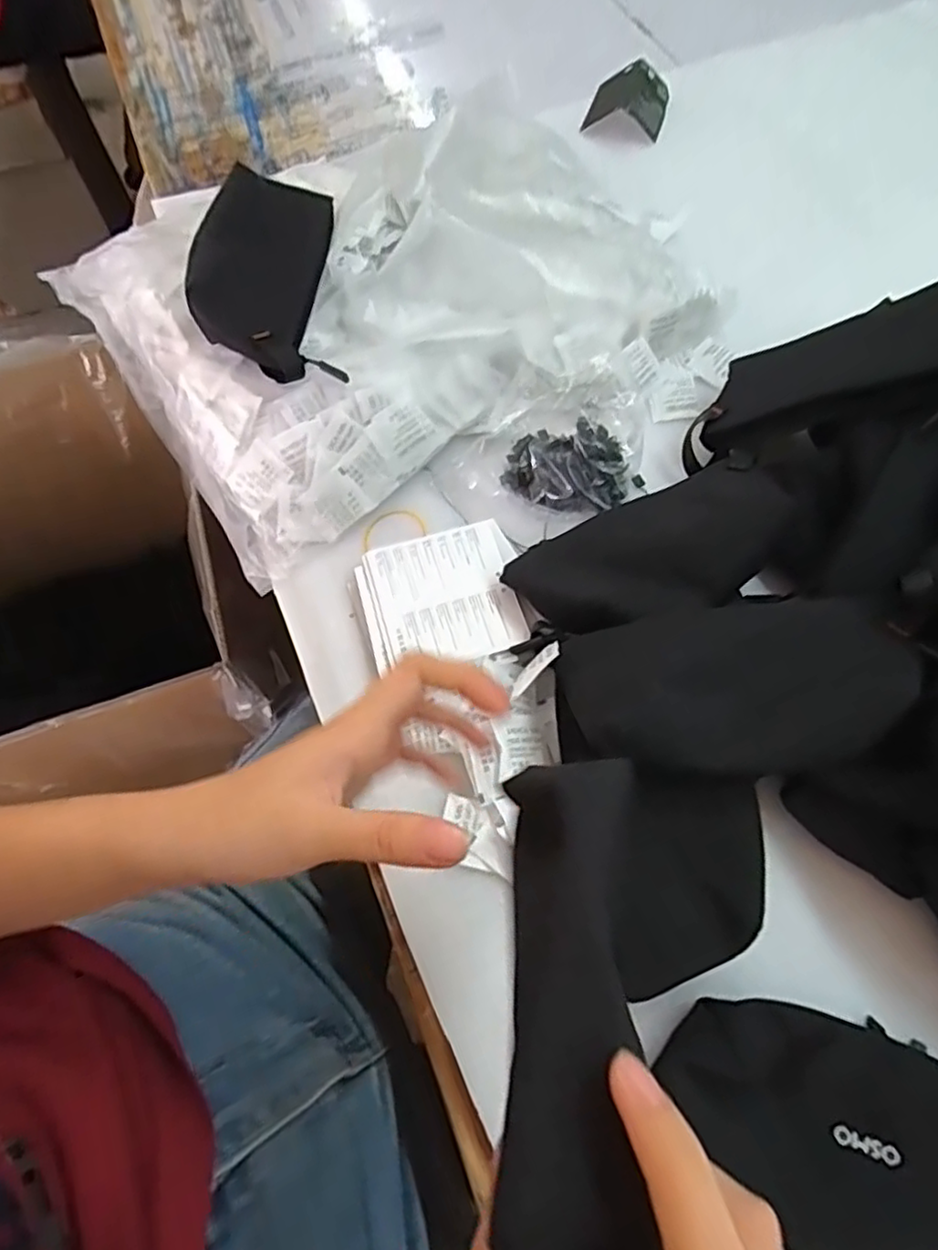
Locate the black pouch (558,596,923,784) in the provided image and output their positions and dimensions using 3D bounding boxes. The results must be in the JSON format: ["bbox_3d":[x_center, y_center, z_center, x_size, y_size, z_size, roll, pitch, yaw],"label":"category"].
[{"bbox_3d":[0.147,0.035,0.373,0.176,0.036,0.095,-7,64,1],"label":"black pouch"}]

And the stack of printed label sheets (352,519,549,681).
[{"bbox_3d":[-0.018,-0.019,0.465,0.110,0.014,0.101,-14,65,-4],"label":"stack of printed label sheets"}]

